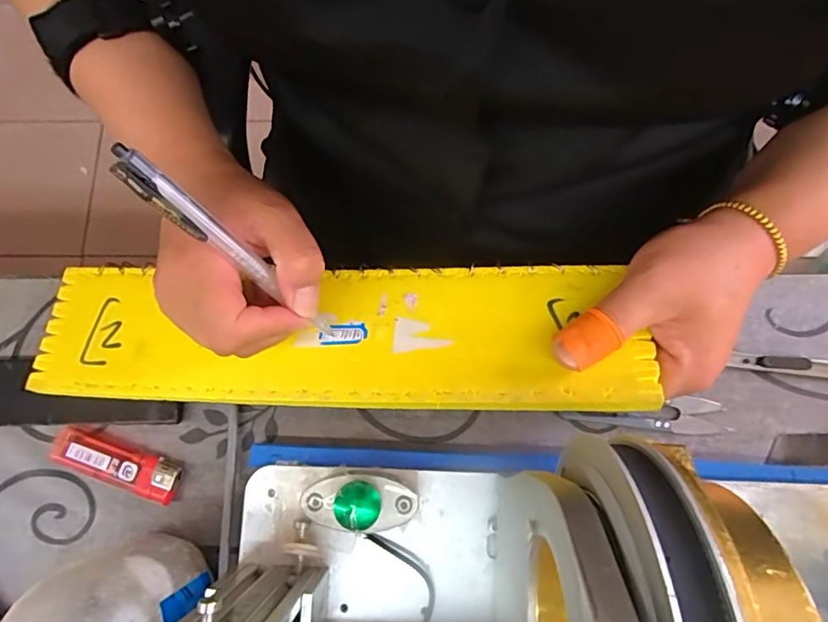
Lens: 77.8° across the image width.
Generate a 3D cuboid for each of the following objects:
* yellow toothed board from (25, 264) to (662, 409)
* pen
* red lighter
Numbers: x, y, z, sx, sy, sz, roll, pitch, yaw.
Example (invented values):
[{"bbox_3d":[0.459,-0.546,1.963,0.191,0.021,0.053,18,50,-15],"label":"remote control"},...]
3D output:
[{"bbox_3d":[-0.053,0.010,0.290,0.343,0.015,0.080,1,68,8],"label":"yellow toothed board"},{"bbox_3d":[-0.085,-0.025,0.249,0.012,0.134,0.010,-51,40,-9],"label":"pen"},{"bbox_3d":[-0.178,0.092,0.308,0.080,0.011,0.023,18,79,5],"label":"red lighter"}]

